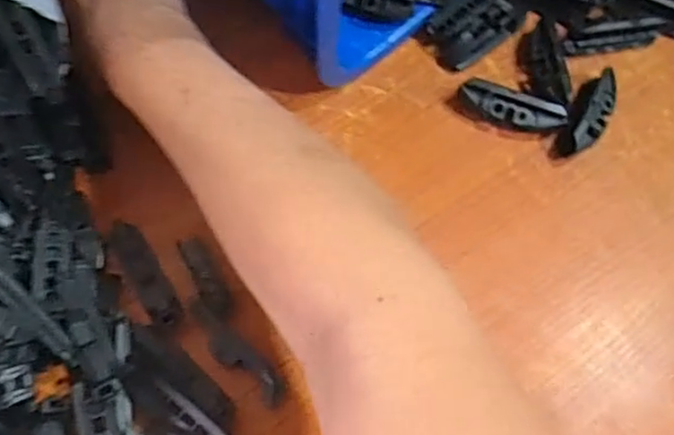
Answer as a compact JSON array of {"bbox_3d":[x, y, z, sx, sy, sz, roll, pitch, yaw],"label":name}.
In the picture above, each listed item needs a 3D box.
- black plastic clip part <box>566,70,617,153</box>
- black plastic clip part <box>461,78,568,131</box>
[{"bbox_3d":[0.167,-0.069,0.428,0.022,0.023,0.062,33,70,10],"label":"black plastic clip part"},{"bbox_3d":[0.114,-0.069,0.426,0.067,0.021,0.019,18,68,4],"label":"black plastic clip part"}]

